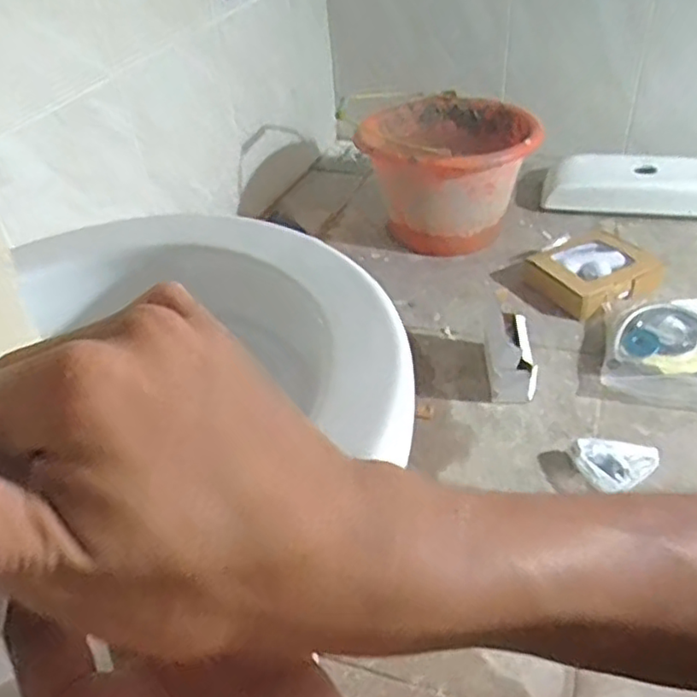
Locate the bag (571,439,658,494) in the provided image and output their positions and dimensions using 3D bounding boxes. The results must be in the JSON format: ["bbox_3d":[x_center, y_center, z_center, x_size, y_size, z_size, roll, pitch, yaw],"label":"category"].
[{"bbox_3d":[0.297,0.127,0.729,0.089,0.032,0.051,-6,40,-1],"label":"bag"}]

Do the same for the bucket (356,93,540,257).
[{"bbox_3d":[0.176,-0.298,1.132,0.267,0.195,0.289,10,42,18],"label":"bucket"}]

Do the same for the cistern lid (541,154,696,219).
[{"bbox_3d":[0.527,-0.295,1.176,0.342,0.066,0.124,10,42,17],"label":"cistern lid"}]

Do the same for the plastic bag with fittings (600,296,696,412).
[{"bbox_3d":[0.439,-0.016,0.883,0.157,0.033,0.244,14,44,21],"label":"plastic bag with fittings"}]

